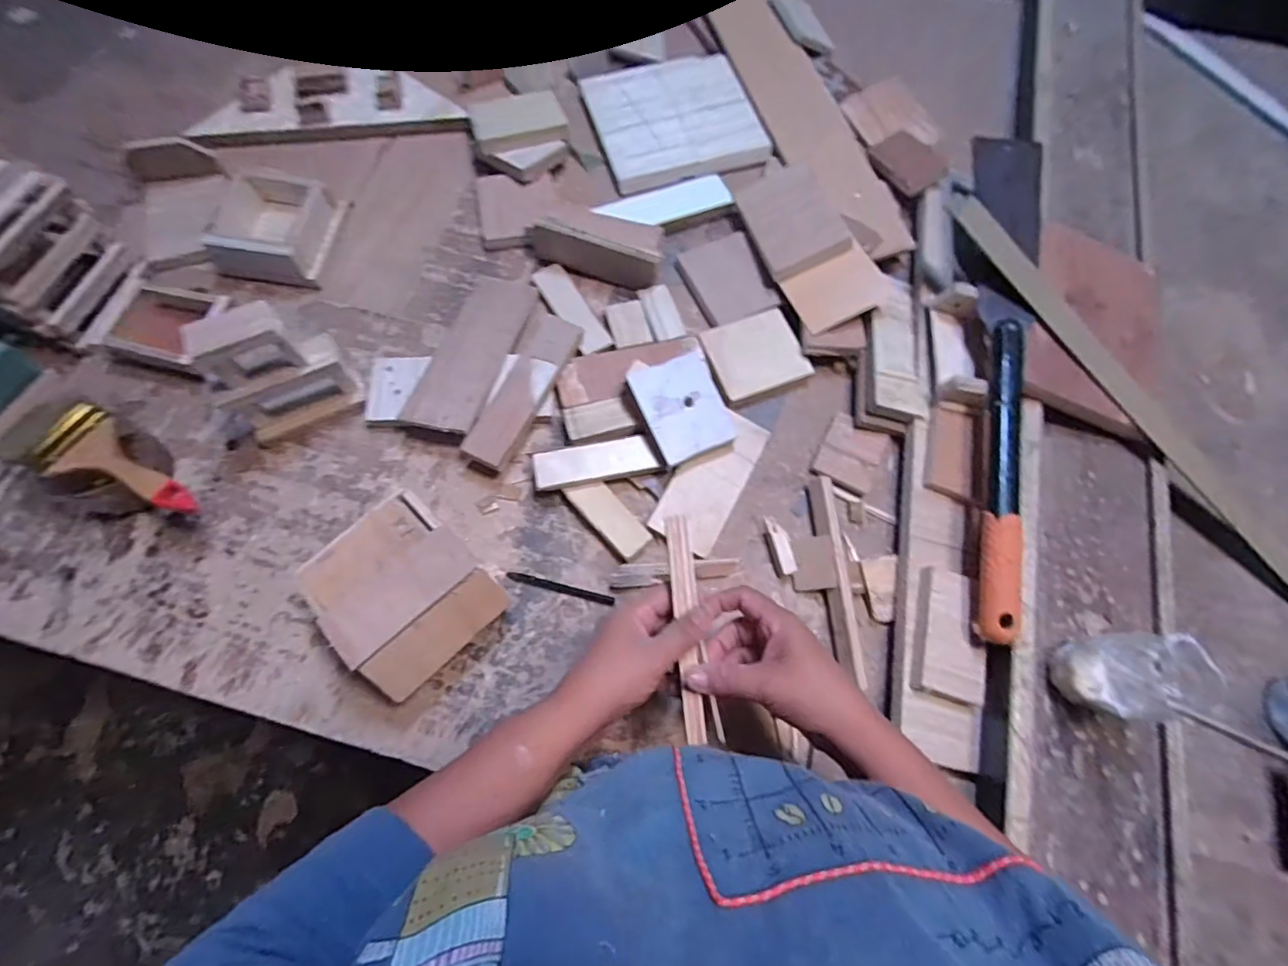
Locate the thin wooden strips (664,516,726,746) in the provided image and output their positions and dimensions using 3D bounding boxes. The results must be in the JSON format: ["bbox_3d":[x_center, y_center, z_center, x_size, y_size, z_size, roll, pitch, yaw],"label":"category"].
[{"bbox_3d":[0.034,0.103,0.406,0.024,0.005,0.159,-6,77,-4],"label":"thin wooden strips"}]

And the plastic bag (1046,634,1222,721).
[{"bbox_3d":[0.386,0.155,0.447,0.058,0.096,0.061,-2,69,-2],"label":"plastic bag"}]

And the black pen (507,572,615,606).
[{"bbox_3d":[-0.079,0.100,0.531,0.103,0.004,0.009,14,71,3],"label":"black pen"}]

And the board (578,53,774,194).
[{"bbox_3d":[0.038,-0.479,0.727,0.201,0.017,0.208,-17,72,-8],"label":"board"}]

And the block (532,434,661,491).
[{"bbox_3d":[-0.048,-0.021,0.551,0.118,0.017,0.043,-12,71,-6],"label":"block"}]

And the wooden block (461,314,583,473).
[{"bbox_3d":[-0.121,-0.098,0.576,0.049,0.022,0.184,23,71,6],"label":"wooden block"}]

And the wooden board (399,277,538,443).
[{"bbox_3d":[-0.186,-0.139,0.598,0.081,0.014,0.211,15,61,6],"label":"wooden board"}]

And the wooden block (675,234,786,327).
[{"bbox_3d":[0.095,-0.240,0.649,0.088,0.014,0.115,-20,73,-9],"label":"wooden block"}]

